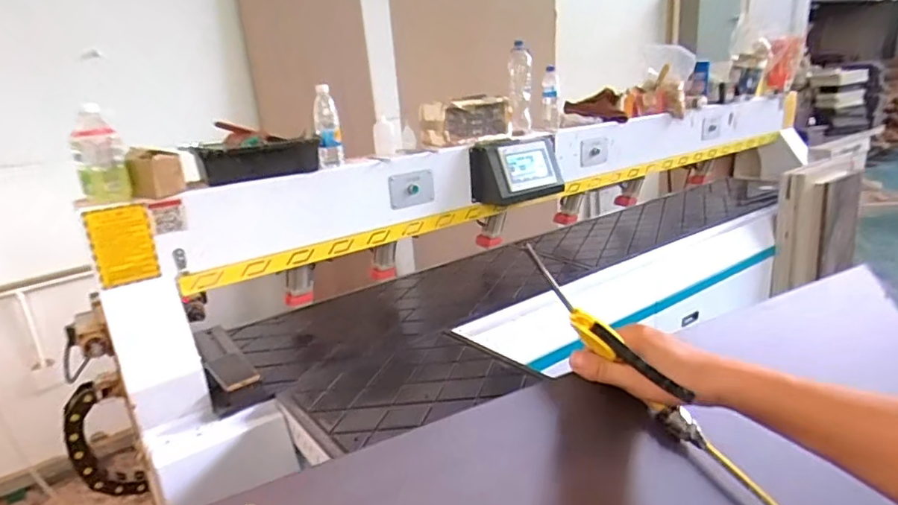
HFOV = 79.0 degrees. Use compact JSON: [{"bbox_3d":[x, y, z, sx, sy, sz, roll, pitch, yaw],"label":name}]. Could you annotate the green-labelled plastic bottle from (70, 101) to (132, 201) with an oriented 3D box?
[{"bbox_3d":[-0.758,-0.216,1.183,0.067,0.195,0.080,9,21,33],"label":"green-labelled plastic bottle"}]

